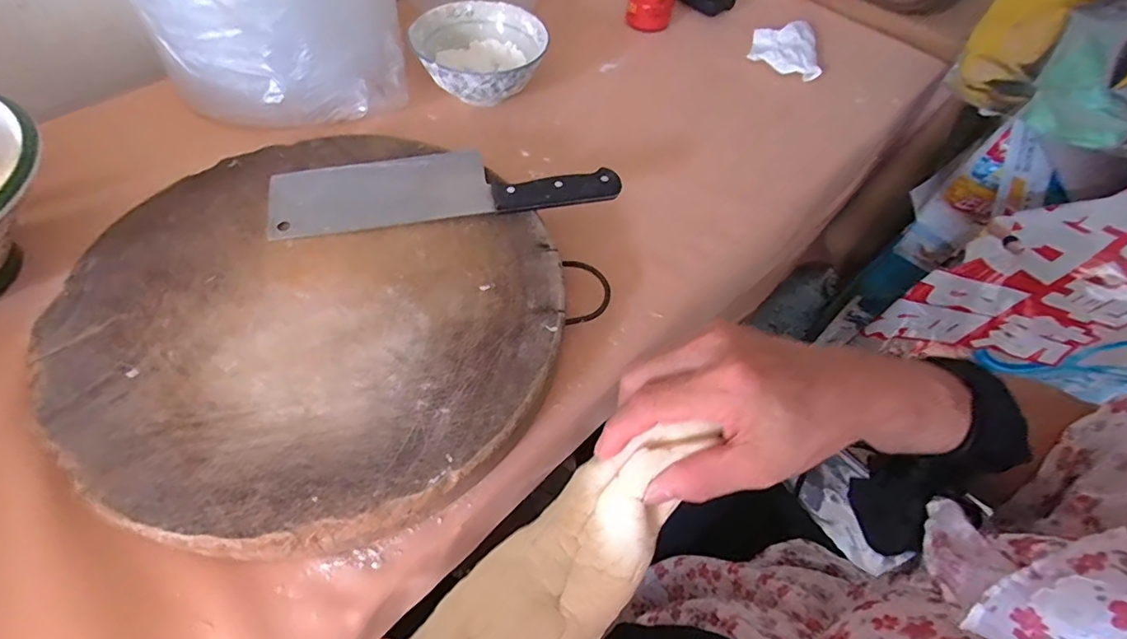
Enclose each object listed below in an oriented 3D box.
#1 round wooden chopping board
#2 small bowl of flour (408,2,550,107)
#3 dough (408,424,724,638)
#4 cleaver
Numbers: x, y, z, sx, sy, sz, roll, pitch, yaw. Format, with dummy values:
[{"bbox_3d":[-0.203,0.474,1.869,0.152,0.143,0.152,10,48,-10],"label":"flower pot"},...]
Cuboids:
[{"bbox_3d":[-0.179,-0.004,0.394,0.344,0.044,0.321,2,56,-3],"label":"round wooden chopping board"},{"bbox_3d":[-0.093,-0.297,0.586,0.144,0.054,0.145,-13,58,-14],"label":"small bowl of flour"},{"bbox_3d":[-0.013,0.122,0.220,0.060,0.057,0.194,41,57,21],"label":"dough"},{"bbox_3d":[-0.100,-0.117,0.447,0.286,0.024,0.077,-7,57,-10],"label":"cleaver"}]

